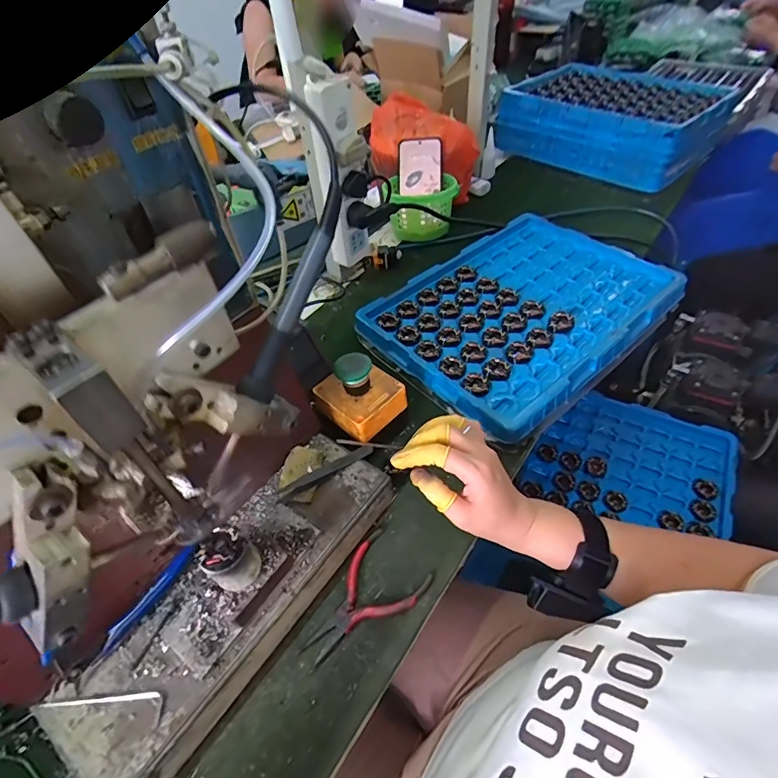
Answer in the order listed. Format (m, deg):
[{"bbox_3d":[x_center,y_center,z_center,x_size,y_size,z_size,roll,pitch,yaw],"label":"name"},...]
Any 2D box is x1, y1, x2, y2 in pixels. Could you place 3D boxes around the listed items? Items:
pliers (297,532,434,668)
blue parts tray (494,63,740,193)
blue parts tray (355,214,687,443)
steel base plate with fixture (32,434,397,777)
[{"bbox_3d":[-0.024,0.189,0.389,0.069,0.012,0.118,30,57,28],"label":"pliers"},{"bbox_3d":[0.460,-0.563,0.933,0.308,0.100,0.380,-35,55,-24],"label":"blue parts tray"},{"bbox_3d":[0.179,-0.112,0.605,0.377,0.036,0.278,-34,54,-23],"label":"blue parts tray"},{"bbox_3d":[-0.121,0.150,0.357,0.094,0.125,0.290,27,56,26],"label":"steel base plate with fixture"}]

